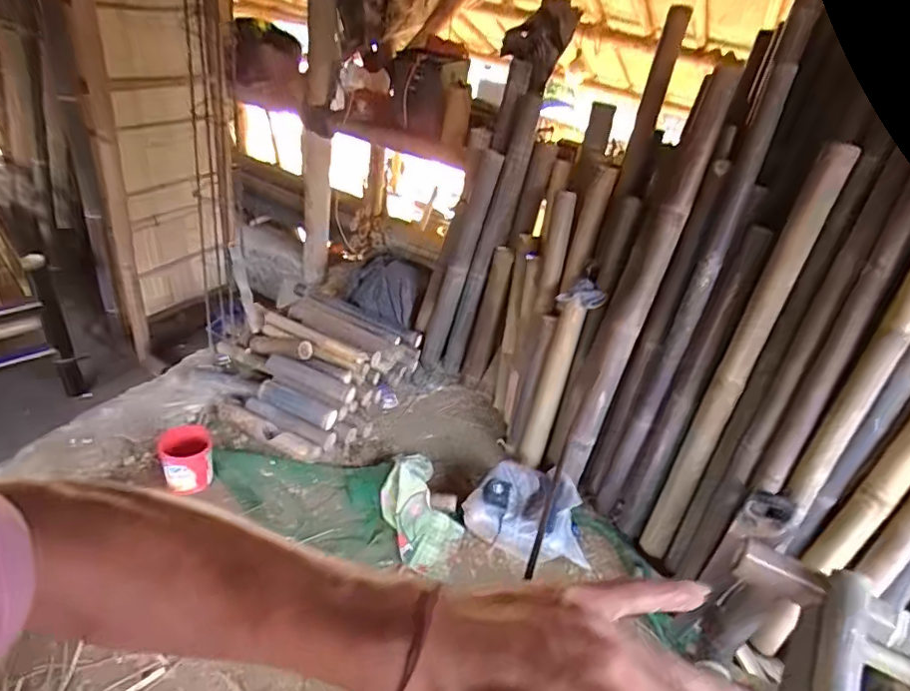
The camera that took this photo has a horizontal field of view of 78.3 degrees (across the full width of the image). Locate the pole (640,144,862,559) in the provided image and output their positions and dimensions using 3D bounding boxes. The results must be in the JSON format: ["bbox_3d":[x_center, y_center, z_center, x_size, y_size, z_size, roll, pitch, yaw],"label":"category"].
[{"bbox_3d":[0.785,0.081,1.580,0.093,1.258,0.068,26,21,26],"label":"pole"}]

